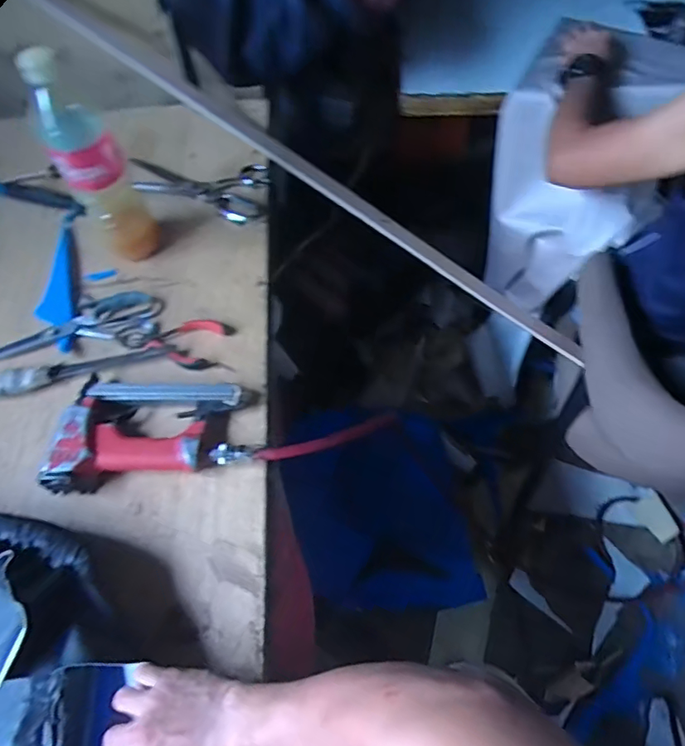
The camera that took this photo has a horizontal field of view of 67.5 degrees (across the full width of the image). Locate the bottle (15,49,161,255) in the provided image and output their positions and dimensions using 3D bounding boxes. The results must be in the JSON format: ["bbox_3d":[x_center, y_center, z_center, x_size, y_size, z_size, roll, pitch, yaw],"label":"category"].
[{"bbox_3d":[-0.307,-0.246,0.655,0.073,0.288,0.087,-28,64,-13],"label":"bottle"}]

